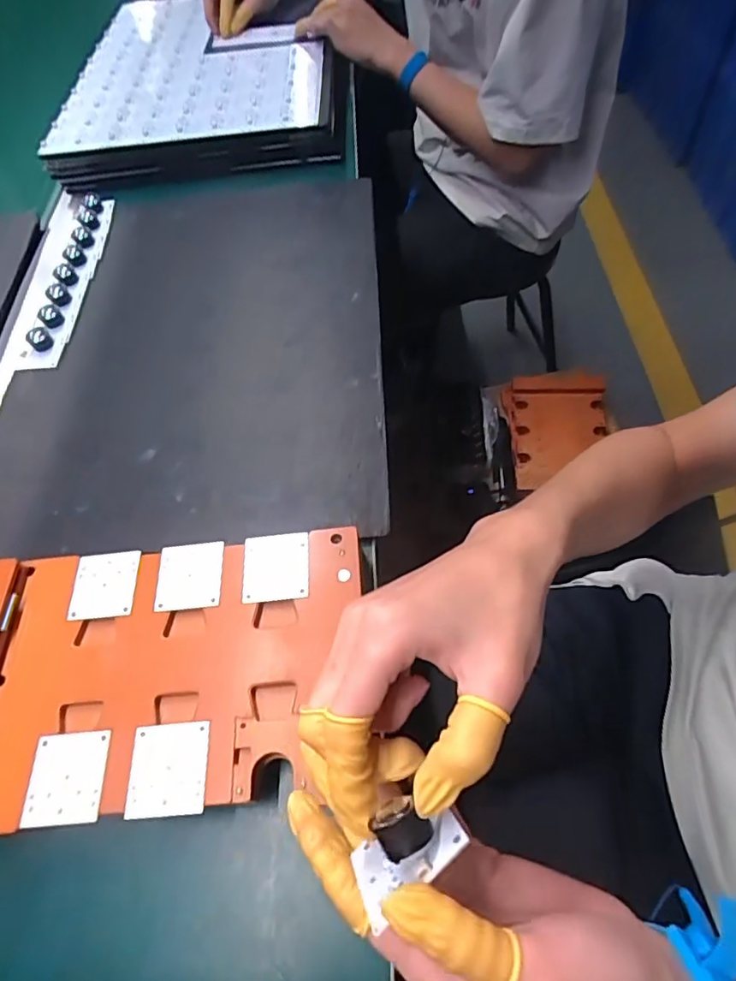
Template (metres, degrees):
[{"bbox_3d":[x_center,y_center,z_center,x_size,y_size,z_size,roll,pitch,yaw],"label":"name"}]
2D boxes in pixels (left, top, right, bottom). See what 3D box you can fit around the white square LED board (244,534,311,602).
[{"bbox_3d":[-0.062,0.051,0.380,0.044,0.004,0.047,-5,58,2],"label":"white square LED board"}]

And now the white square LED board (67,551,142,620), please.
[{"bbox_3d":[-0.182,0.065,0.388,0.042,0.004,0.047,-4,59,2],"label":"white square LED board"}]

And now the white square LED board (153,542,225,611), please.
[{"bbox_3d":[-0.123,0.059,0.386,0.045,0.005,0.046,-4,59,3],"label":"white square LED board"}]

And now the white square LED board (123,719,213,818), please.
[{"bbox_3d":[-0.114,0.159,0.320,0.044,0.004,0.047,-6,58,1],"label":"white square LED board"}]

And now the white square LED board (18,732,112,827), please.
[{"bbox_3d":[-0.175,0.166,0.325,0.045,0.004,0.048,-6,58,1],"label":"white square LED board"}]

